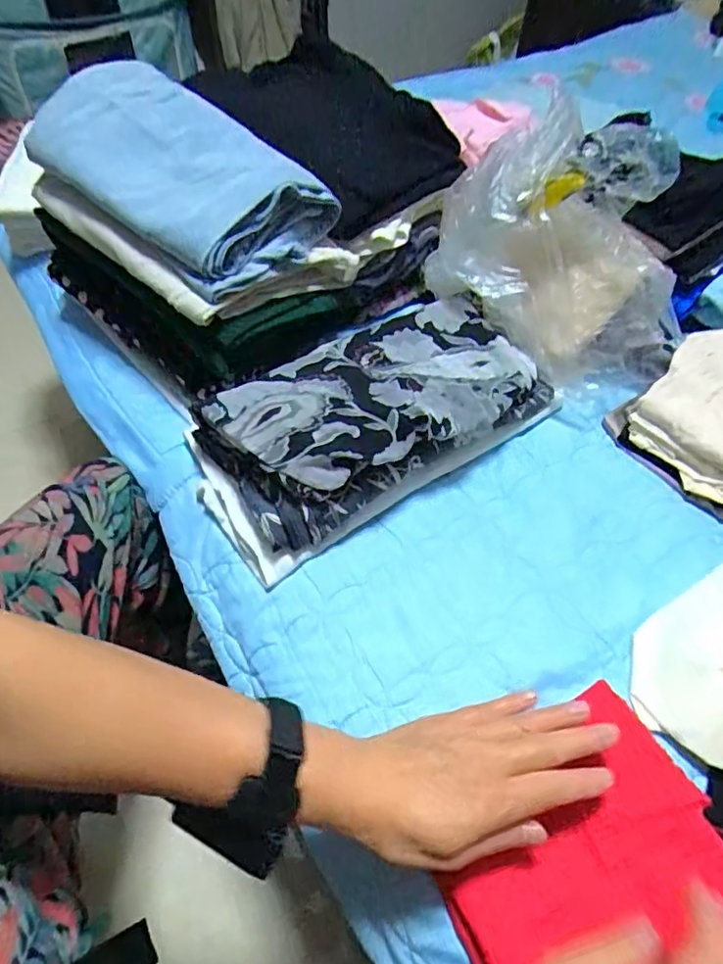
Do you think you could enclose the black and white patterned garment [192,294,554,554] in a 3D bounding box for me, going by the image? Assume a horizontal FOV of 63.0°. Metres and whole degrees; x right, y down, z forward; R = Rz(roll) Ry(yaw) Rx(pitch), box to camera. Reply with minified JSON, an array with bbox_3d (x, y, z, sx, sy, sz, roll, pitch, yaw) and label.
[{"bbox_3d":[0.018,-0.080,0.571,0.328,0.095,0.173,-28,60,-21],"label":"black and white patterned garment"}]

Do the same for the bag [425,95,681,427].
[{"bbox_3d":[0.209,-0.236,0.612,0.265,0.212,0.188,33,59,20],"label":"bag"}]

